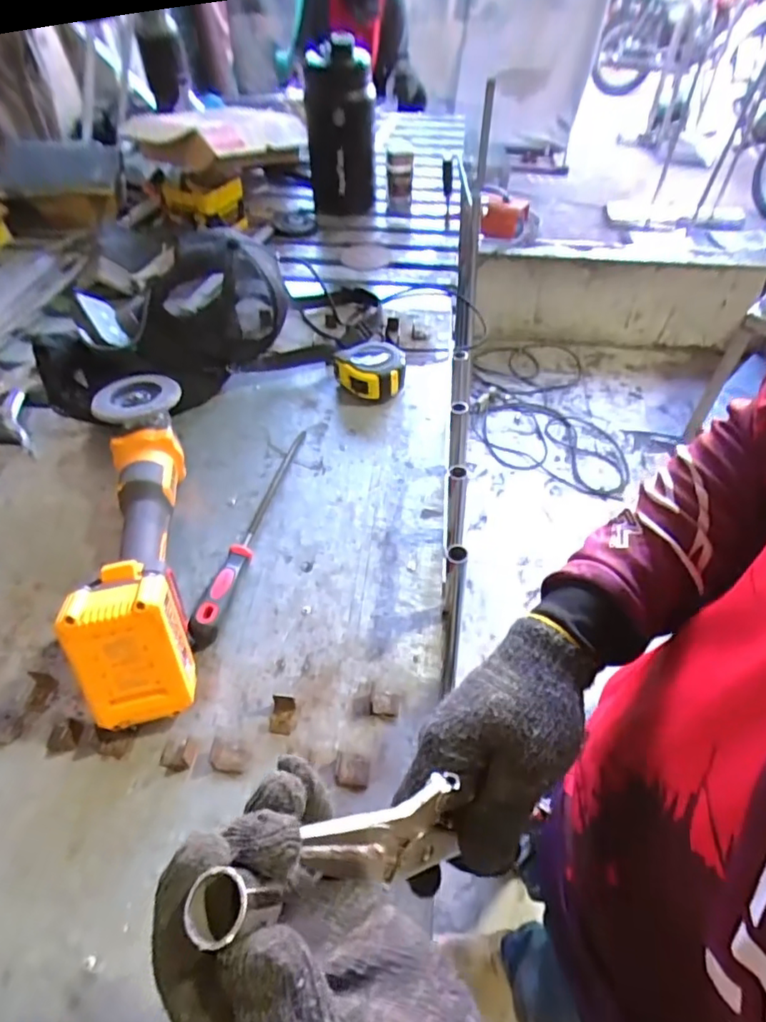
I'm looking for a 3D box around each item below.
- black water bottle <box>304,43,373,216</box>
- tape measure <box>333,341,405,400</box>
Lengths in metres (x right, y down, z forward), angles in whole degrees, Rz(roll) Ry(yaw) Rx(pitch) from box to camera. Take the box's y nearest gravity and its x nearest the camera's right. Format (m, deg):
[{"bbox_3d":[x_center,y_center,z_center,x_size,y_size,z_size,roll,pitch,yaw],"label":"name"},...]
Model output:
[{"bbox_3d":[-0.084,-0.747,1.135,0.127,0.280,0.157,-2,50,-3],"label":"black water bottle"},{"bbox_3d":[-0.018,-0.185,0.758,0.093,0.053,0.071,0,50,-2],"label":"tape measure"}]

